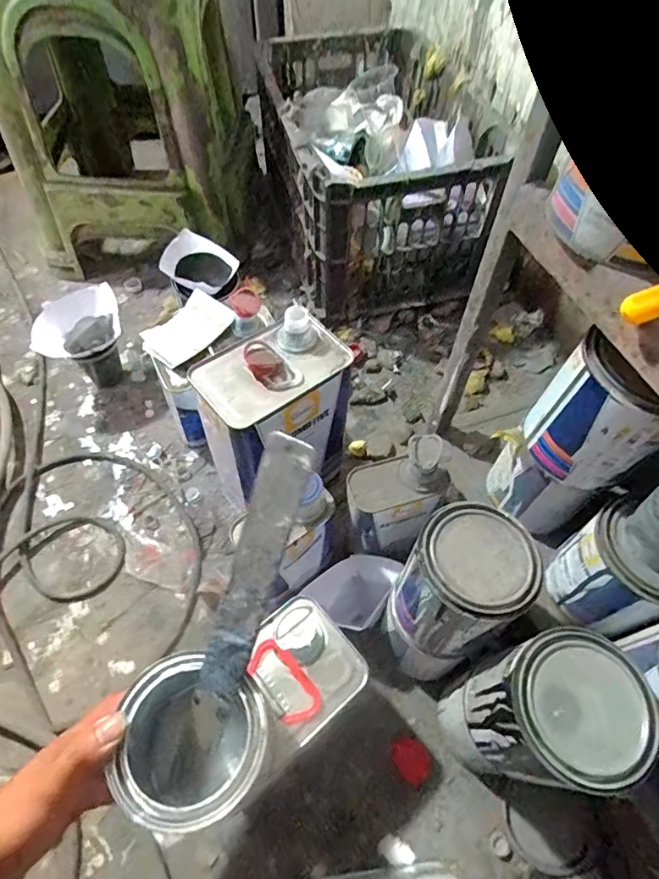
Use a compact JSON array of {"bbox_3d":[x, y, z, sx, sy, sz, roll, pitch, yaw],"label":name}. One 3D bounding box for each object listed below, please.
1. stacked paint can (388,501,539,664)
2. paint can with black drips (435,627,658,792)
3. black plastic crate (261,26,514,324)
[{"bbox_3d":[0.126,0.139,0.481,0.104,0.135,0.100,1,57,-2],"label":"stacked paint can"},{"bbox_3d":[0.177,0.226,0.409,0.108,0.129,0.105,1,57,-2],"label":"paint can with black drips"},{"bbox_3d":[0.066,-0.497,0.951,0.327,0.280,0.487,-12,58,-10],"label":"black plastic crate"}]

